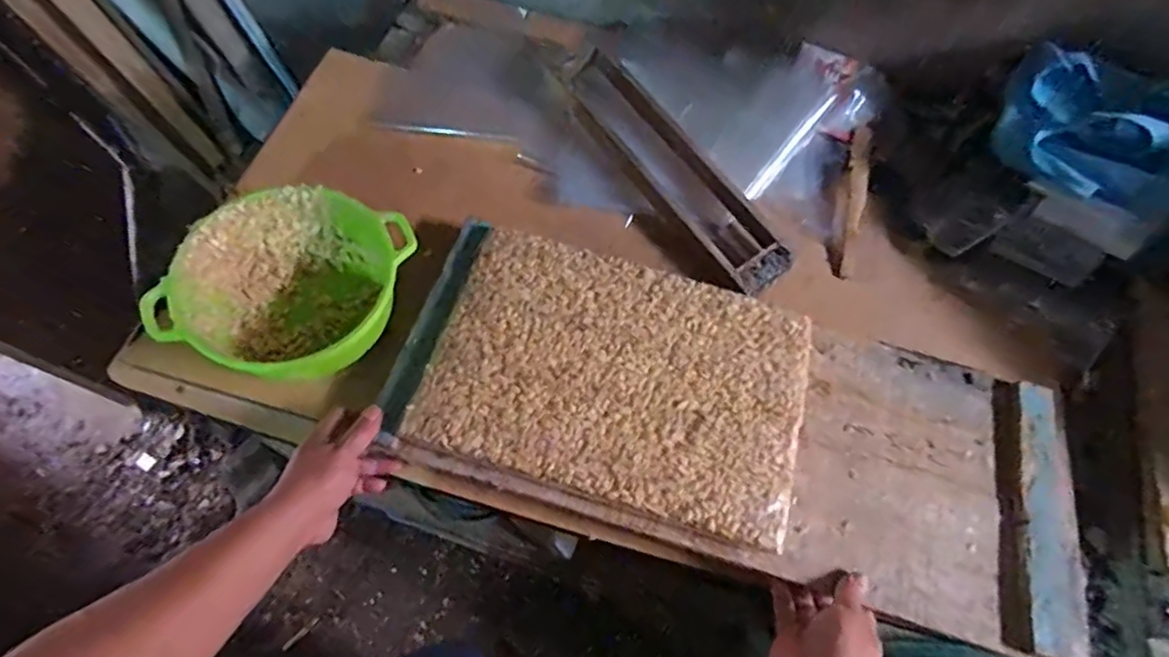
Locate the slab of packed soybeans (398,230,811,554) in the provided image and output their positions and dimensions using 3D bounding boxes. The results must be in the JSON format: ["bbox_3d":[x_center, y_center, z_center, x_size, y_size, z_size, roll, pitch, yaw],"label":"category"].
[{"bbox_3d":[0.037,0.044,0.607,0.363,0.031,0.251,15,67,6],"label":"slab of packed soybeans"}]

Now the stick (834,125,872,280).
[{"bbox_3d":[0.351,-0.168,0.787,0.032,0.030,0.219,15,67,6],"label":"stick"}]

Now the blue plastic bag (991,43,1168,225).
[{"bbox_3d":[0.606,-0.229,0.677,0.230,0.091,0.170,26,68,10],"label":"blue plastic bag"}]

